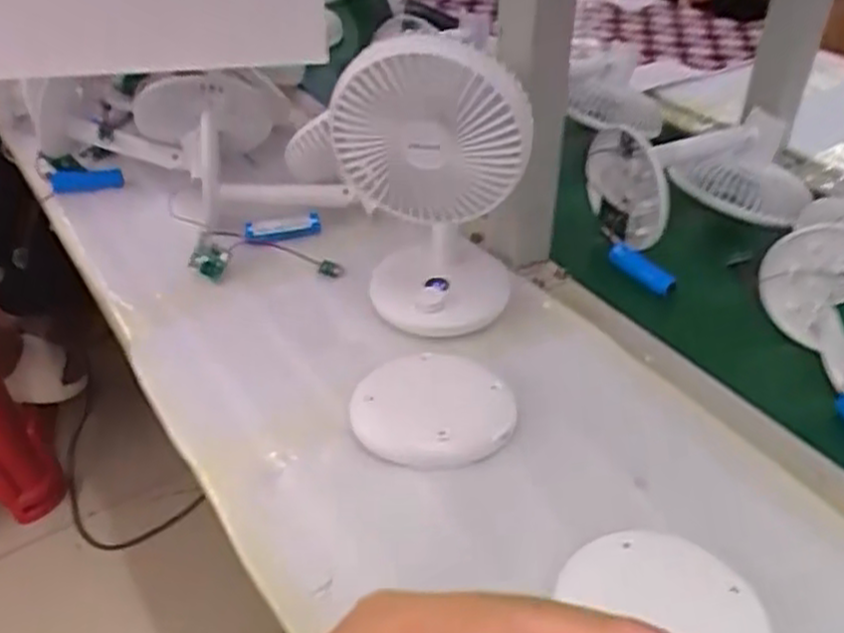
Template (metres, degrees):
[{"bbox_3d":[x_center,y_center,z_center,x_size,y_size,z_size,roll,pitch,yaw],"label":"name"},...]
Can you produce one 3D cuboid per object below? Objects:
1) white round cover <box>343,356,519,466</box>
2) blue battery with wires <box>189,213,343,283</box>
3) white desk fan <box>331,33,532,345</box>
[{"bbox_3d":[0.009,0.057,0.509,0.098,0.017,0.099,-3,37,2],"label":"white round cover"},{"bbox_3d":[-0.126,-0.064,0.671,0.120,0.029,0.077,0,37,4],"label":"blue battery with wires"},{"bbox_3d":[0.004,-0.093,0.529,0.112,0.195,0.117,-5,37,-3],"label":"white desk fan"}]

